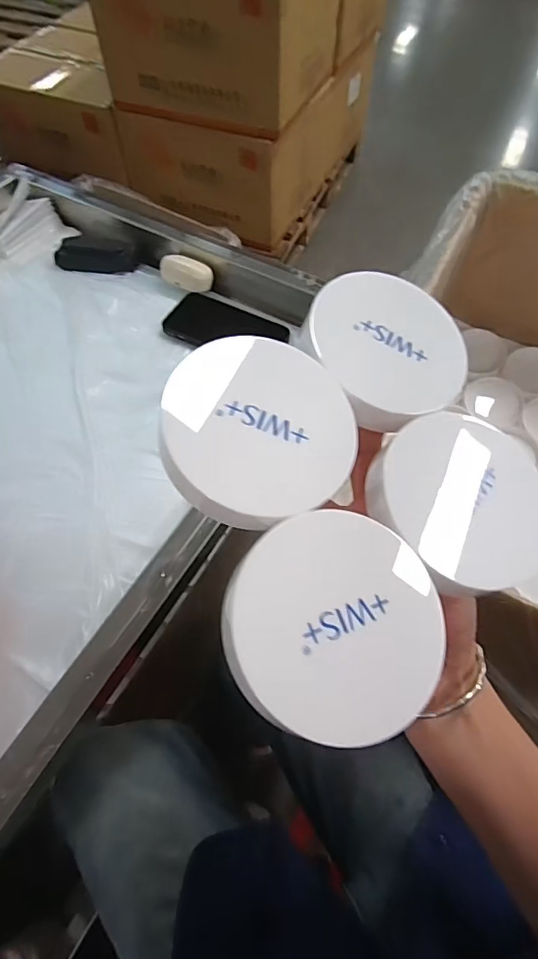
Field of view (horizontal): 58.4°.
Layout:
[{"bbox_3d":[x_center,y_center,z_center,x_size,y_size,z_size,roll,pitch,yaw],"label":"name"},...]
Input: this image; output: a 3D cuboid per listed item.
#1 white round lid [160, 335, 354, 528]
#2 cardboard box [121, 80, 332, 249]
[{"bbox_3d":[-0.005,-0.019,0.193,0.072,0.018,0.079,5,69,-12],"label":"white round lid"},{"bbox_3d":[-0.138,-1.093,1.596,0.540,0.294,0.440,21,62,12],"label":"cardboard box"}]

